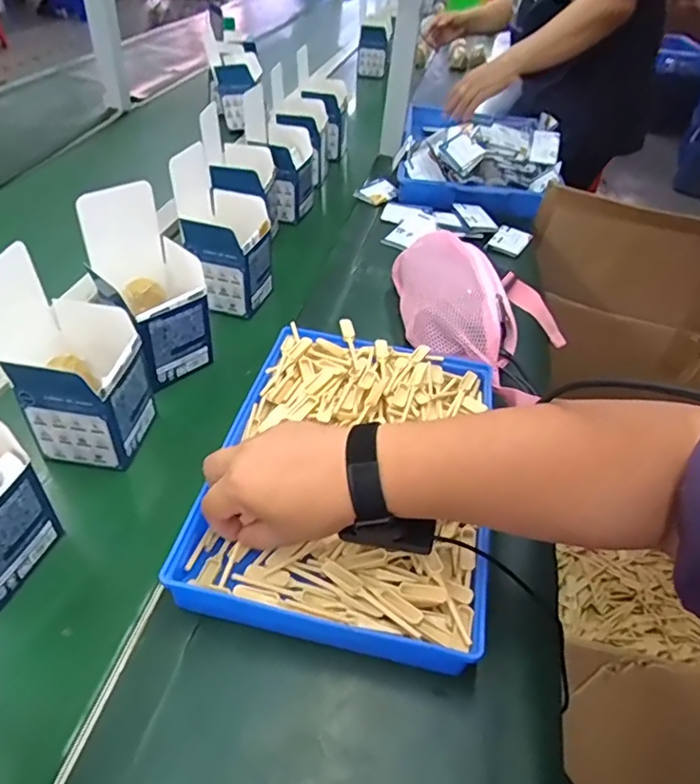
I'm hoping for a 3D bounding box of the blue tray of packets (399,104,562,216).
[{"bbox_3d":[0.238,-0.458,1.065,0.275,0.089,0.414,9,42,3],"label":"blue tray of packets"}]

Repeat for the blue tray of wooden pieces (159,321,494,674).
[{"bbox_3d":[0.007,0.063,0.509,0.231,0.041,0.316,12,43,7],"label":"blue tray of wooden pieces"}]

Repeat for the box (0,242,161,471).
[{"bbox_3d":[-0.247,-0.028,0.512,0.097,0.171,0.096,8,42,2],"label":"box"}]

